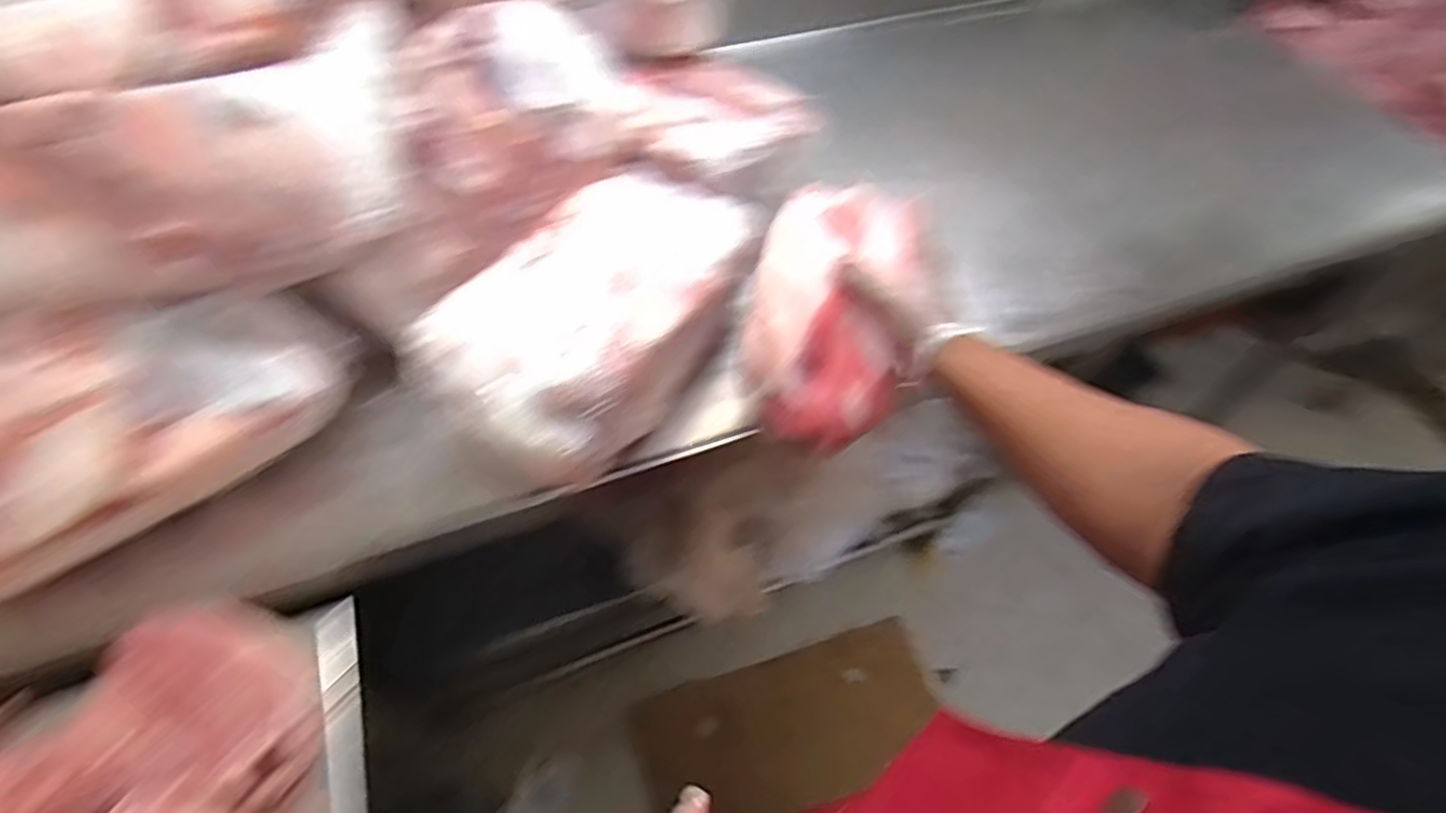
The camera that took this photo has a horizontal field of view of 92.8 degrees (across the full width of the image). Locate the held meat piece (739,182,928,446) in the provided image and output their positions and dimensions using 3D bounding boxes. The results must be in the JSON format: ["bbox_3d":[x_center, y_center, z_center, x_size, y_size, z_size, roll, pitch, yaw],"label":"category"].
[{"bbox_3d":[0.100,-0.099,0.645,0.140,0.097,0.244,13,55,8],"label":"held meat piece"}]

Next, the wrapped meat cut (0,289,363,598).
[{"bbox_3d":[-0.493,0.018,0.531,0.373,0.101,0.148,-35,62,-24],"label":"wrapped meat cut"}]

